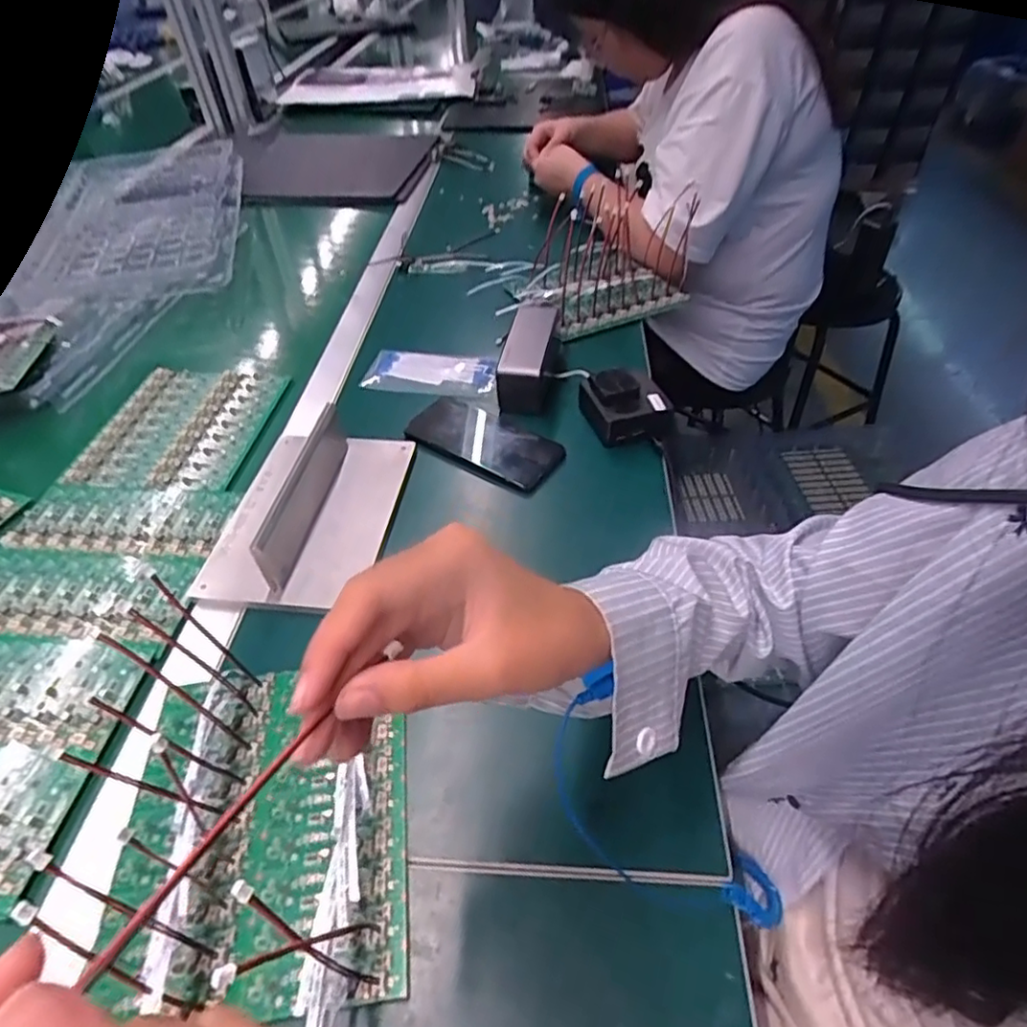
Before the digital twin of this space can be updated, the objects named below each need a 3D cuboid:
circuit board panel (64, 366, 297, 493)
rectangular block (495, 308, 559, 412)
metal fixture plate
[{"bbox_3d":[-0.345,-0.093,0.644,0.166,0.009,0.182,3,46,7],"label":"circuit board panel"},{"bbox_3d":[0.021,-0.175,0.666,0.052,0.066,0.141,9,48,9],"label":"rectangular block"},{"bbox_3d":[-0.175,-0.016,0.539,0.141,0.051,0.216,8,48,8],"label":"metal fixture plate"}]

